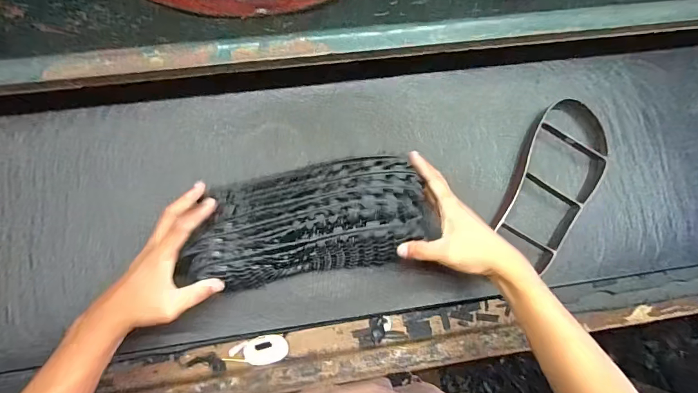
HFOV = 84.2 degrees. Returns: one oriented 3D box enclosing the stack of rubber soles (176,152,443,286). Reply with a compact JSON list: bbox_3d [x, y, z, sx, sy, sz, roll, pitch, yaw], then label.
[{"bbox_3d":[-0.049,0.034,0.478,0.290,0.088,0.134,-14,87,-1],"label":"stack of rubber soles"}]

